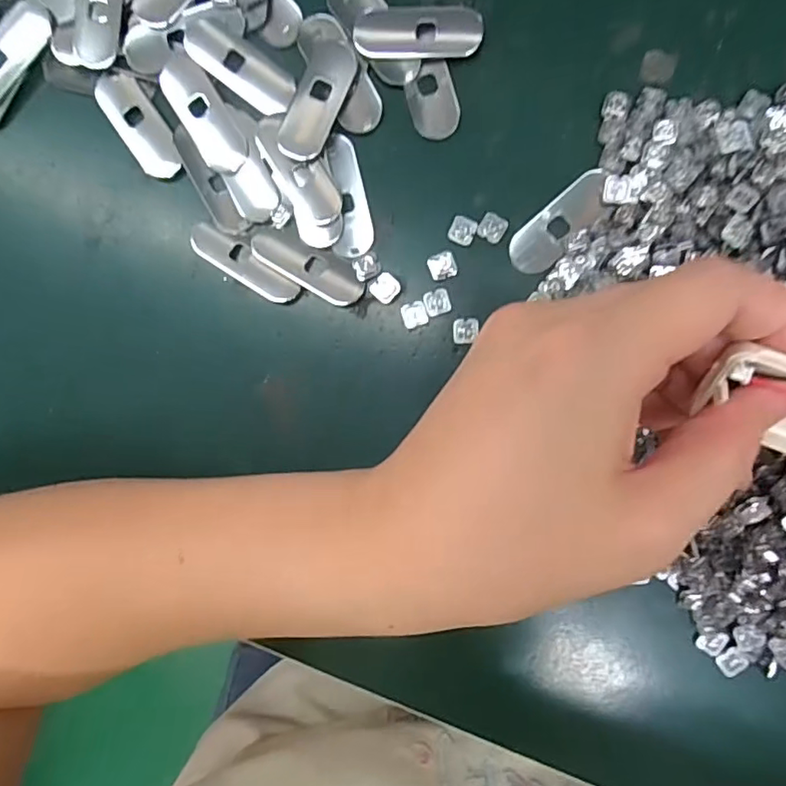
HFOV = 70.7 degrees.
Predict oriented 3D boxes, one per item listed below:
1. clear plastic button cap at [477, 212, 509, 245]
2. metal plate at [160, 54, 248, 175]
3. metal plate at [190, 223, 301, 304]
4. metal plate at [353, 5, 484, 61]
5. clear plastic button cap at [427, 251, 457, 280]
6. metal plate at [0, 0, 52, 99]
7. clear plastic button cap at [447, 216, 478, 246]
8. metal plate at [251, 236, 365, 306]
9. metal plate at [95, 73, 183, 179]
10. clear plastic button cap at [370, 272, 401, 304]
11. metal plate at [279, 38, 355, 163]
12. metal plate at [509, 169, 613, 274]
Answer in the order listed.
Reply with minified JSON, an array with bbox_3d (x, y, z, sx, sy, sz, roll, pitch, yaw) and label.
[{"bbox_3d":[0.040,-0.067,0.223,0.010,0.004,0.011,29,94,3],"label":"clear plastic button cap"},{"bbox_3d":[-0.079,-0.116,0.228,0.018,0.004,0.051,-32,89,5],"label":"metal plate"},{"bbox_3d":[-0.062,-0.054,0.231,0.051,0.004,0.014,36,94,3],"label":"metal plate"},{"bbox_3d":[0.010,-0.145,0.221,0.050,0.004,0.020,1,92,5],"label":"metal plate"},{"bbox_3d":[0.020,-0.052,0.225,0.011,0.004,0.011,-21,90,5],"label":"clear plastic button cap"},{"bbox_3d":[-0.164,-0.143,0.234,0.049,0.004,0.018,-43,88,5],"label":"metal plate"},{"bbox_3d":[0.028,-0.066,0.224,0.010,0.004,0.011,23,94,4],"label":"clear plastic button cap"},{"bbox_3d":[-0.035,-0.053,0.230,0.049,0.004,0.018,32,94,3],"label":"metal plate"},{"bbox_3d":[-0.108,-0.114,0.235,0.019,0.006,0.047,-32,89,5],"label":"metal plate"},{"bbox_3d":[-0.003,-0.043,0.227,0.011,0.004,0.010,-44,88,5],"label":"clear plastic button cap"},{"bbox_3d":[-0.030,-0.118,0.225,0.019,0.004,0.049,23,94,4],"label":"metal plate"},{"bbox_3d":[0.067,-0.067,0.221,0.046,0.004,0.019,-42,88,5],"label":"metal plate"}]

